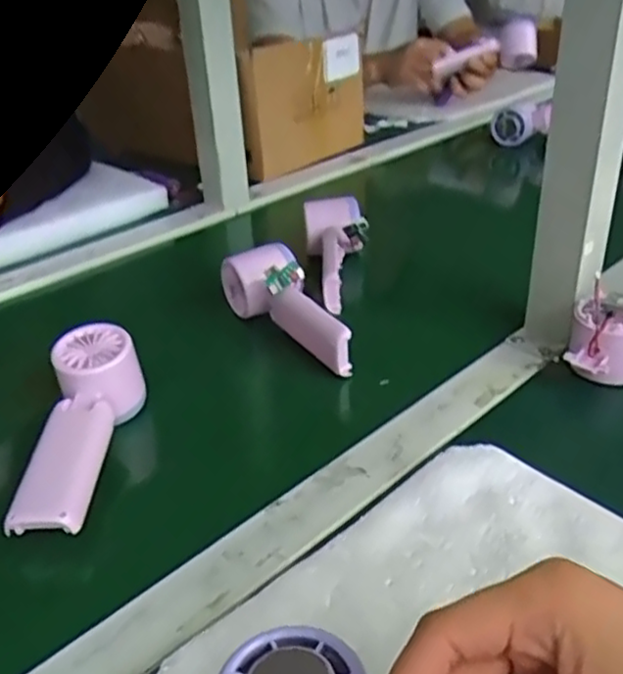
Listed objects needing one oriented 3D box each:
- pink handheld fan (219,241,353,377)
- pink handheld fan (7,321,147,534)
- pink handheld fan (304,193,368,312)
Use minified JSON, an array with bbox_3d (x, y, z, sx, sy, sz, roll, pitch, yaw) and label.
[{"bbox_3d":[-0.023,-0.025,0.575,0.053,0.055,0.145,-16,34,-20],"label":"pink handheld fan"},{"bbox_3d":[-0.149,0.053,0.454,0.052,0.048,0.156,0,31,0],"label":"pink handheld fan"},{"bbox_3d":[0.023,-0.080,0.670,0.056,0.051,0.138,0,48,1],"label":"pink handheld fan"}]

